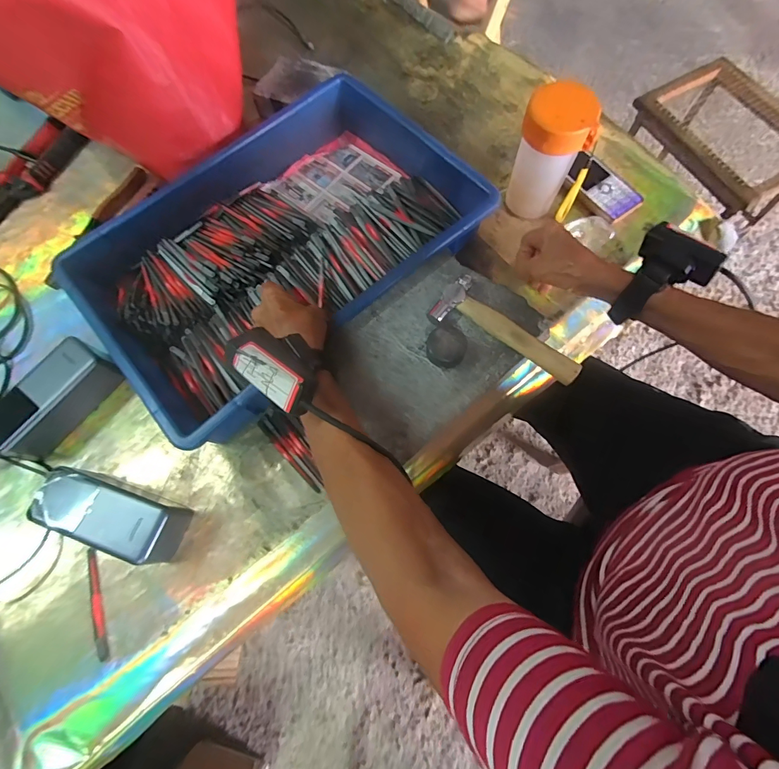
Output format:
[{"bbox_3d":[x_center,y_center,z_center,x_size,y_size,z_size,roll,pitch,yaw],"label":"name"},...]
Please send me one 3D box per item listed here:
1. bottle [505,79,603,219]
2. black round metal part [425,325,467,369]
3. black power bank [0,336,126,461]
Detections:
[{"bbox_3d":[0.178,-0.255,0.455,0.070,0.138,0.063,22,73,8],"label":"bottle"},{"bbox_3d":[0.056,-0.037,0.388,0.037,0.021,0.038,0,71,1],"label":"black round metal part"},{"bbox_3d":[-0.362,0.015,0.427,0.055,0.051,0.130,31,75,11],"label":"black power bank"}]

